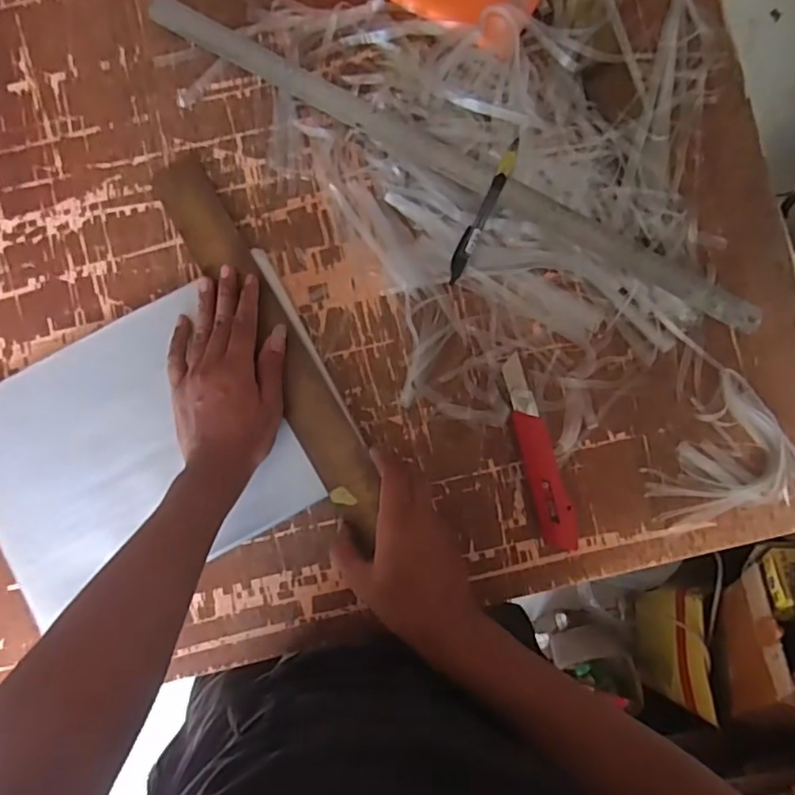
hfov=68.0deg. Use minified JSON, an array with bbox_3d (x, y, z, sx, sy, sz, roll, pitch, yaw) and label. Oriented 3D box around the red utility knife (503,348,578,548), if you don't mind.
[{"bbox_3d":[0.126,0.051,0.526,0.031,0.023,0.175,-16,86,0],"label":"red utility knife"}]

